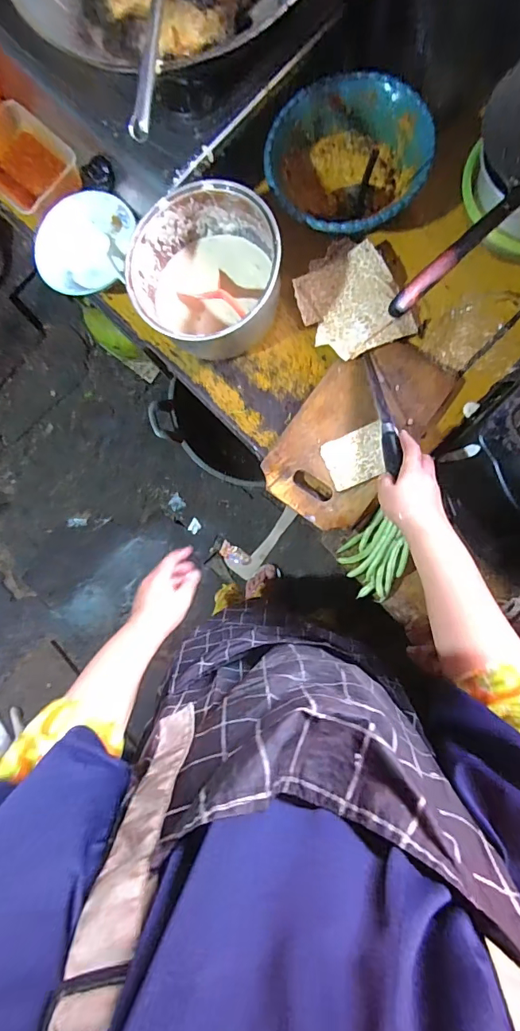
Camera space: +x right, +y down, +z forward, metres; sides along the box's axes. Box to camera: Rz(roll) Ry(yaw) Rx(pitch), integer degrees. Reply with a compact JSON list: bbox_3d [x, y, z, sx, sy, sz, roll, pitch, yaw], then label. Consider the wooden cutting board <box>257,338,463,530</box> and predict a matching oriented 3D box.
[{"bbox_3d":[0.138,-0.117,0.624,0.165,0.020,0.279,39,91,7],"label":"wooden cutting board"}]

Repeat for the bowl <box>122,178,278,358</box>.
[{"bbox_3d":[-0.071,-0.333,0.630,0.194,0.106,0.192,0,86,6],"label":"bowl"}]

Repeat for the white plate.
[{"bbox_3d":[-0.258,-0.406,0.701,0.155,0.045,0.161,0,86,6],"label":"white plate"}]

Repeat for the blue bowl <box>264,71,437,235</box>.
[{"bbox_3d":[0.120,-0.480,0.636,0.215,0.075,0.210,1,86,6],"label":"blue bowl"}]

